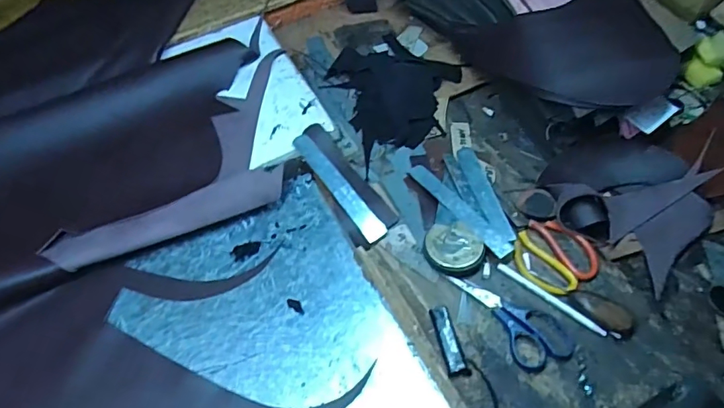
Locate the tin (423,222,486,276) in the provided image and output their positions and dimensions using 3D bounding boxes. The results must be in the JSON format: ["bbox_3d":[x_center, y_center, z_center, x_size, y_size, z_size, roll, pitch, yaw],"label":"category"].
[{"bbox_3d":[0.119,0.059,0.636,0.067,0.031,0.072,0,57,0],"label":"tin"}]

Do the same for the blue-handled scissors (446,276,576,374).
[{"bbox_3d":[0.180,0.131,0.589,0.072,0.010,0.153,-32,62,-19],"label":"blue-handled scissors"}]

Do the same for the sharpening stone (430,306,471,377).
[{"bbox_3d":[0.103,0.161,0.576,0.024,0.010,0.083,-12,58,-7],"label":"sharpening stone"}]

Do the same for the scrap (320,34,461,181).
[{"bbox_3d":[0.046,-0.198,0.801,0.228,0.045,0.231,0,57,0],"label":"scrap"}]

